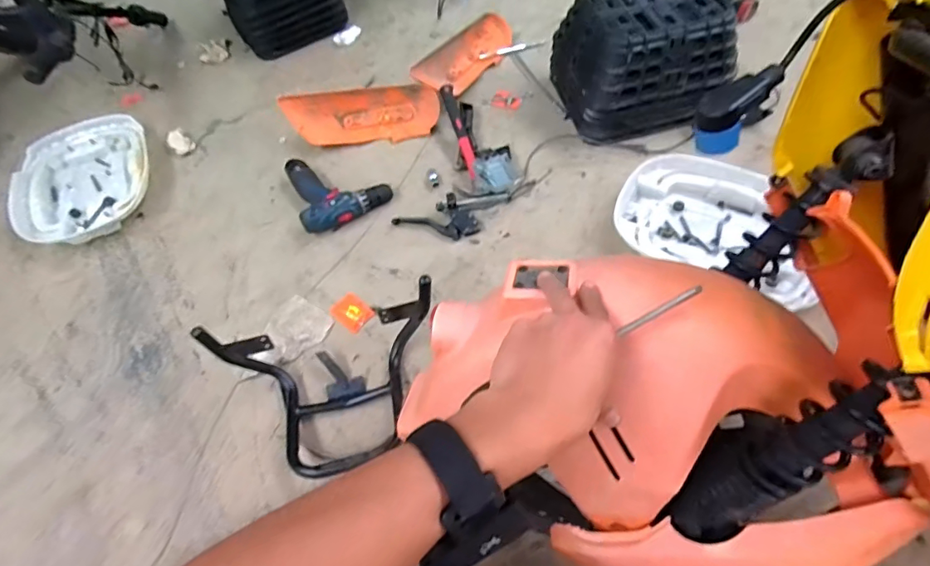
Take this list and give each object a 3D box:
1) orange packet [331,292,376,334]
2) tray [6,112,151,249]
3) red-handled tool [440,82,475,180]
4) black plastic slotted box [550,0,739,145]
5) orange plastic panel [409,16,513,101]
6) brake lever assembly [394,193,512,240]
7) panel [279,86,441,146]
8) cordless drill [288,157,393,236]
[{"bbox_3d":[-0.199,0.051,0.873,0.074,0.007,0.056,32,65,23],"label":"orange packet"},{"bbox_3d":[-0.802,-0.217,1.048,0.256,0.055,0.337,-17,57,-6],"label":"tray"},{"bbox_3d":[-0.008,-0.316,1.037,0.028,0.034,0.233,-16,73,-5],"label":"red-handled tool"},{"bbox_3d":[0.358,-0.460,1.020,0.290,0.212,0.240,-13,57,-3],"label":"black plastic slotted box"},{"bbox_3d":[0.011,-0.544,1.189,0.111,0.041,0.343,43,63,-5],"label":"orange plastic panel"},{"bbox_3d":[-0.020,-0.129,0.947,0.224,0.038,0.083,-16,57,-5],"label":"brake lever assembly"},{"bbox_3d":[-0.228,-0.373,1.101,0.338,0.040,0.122,-1,84,0],"label":"panel"},{"bbox_3d":[-0.253,-0.197,1.000,0.183,0.048,0.184,-21,57,-8],"label":"cordless drill"}]

